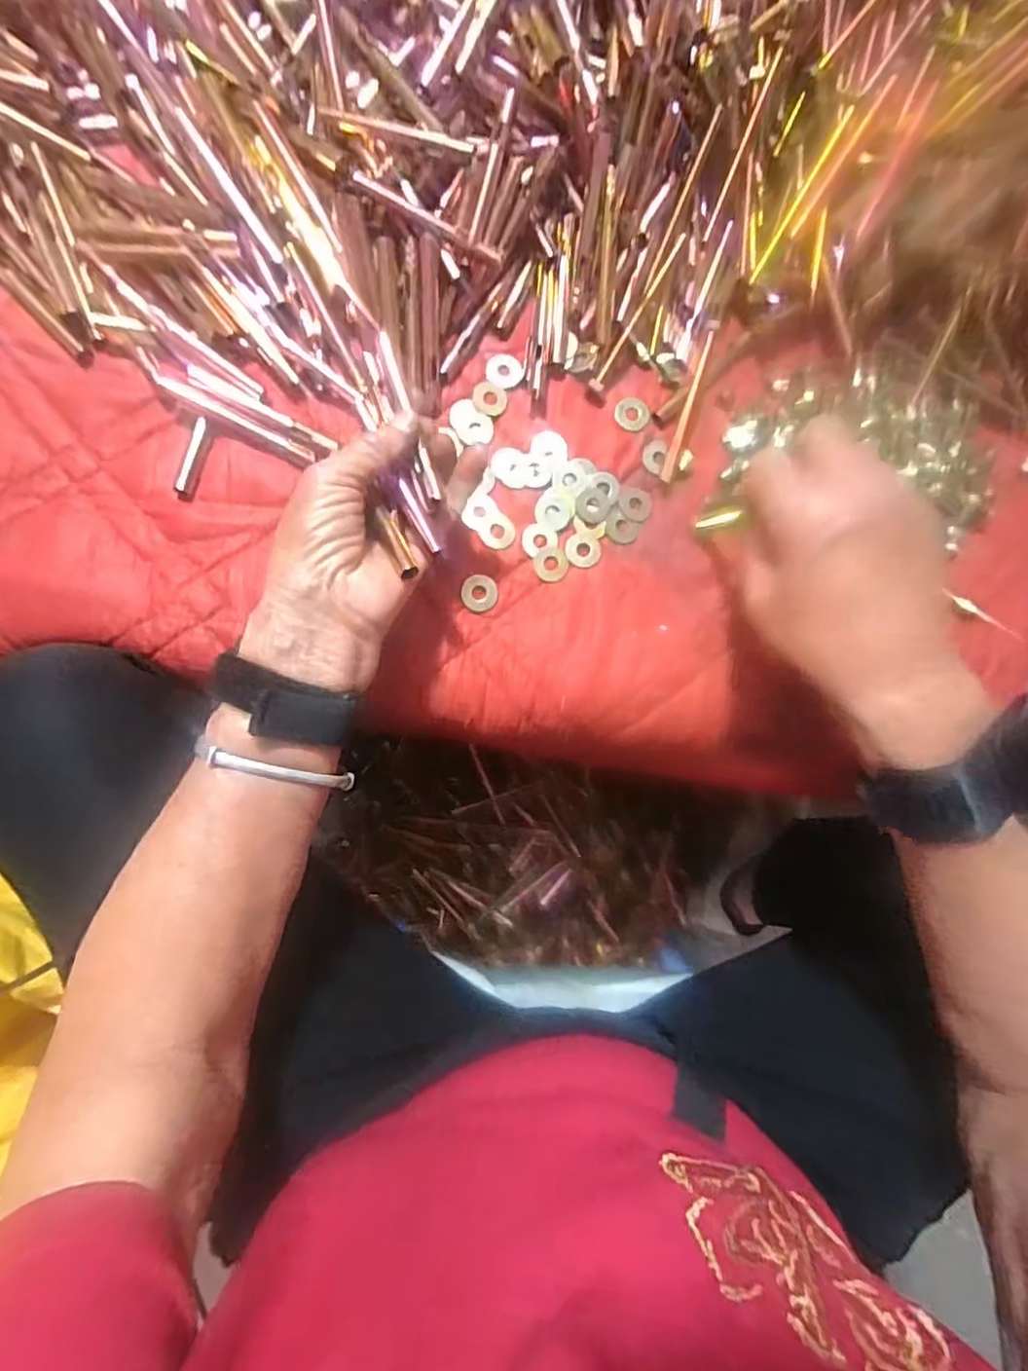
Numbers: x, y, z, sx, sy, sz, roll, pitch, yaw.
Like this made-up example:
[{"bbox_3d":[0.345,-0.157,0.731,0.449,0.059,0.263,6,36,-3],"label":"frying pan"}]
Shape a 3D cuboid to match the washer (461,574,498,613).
[{"bbox_3d":[-0.020,-0.055,0.380,0.021,0.004,0.022,0,85,-5],"label":"washer"}]

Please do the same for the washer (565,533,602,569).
[{"bbox_3d":[0.043,-0.083,0.392,0.022,0.004,0.020,12,84,-4],"label":"washer"}]

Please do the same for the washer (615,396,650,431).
[{"bbox_3d":[0.076,-0.171,0.402,0.024,0.004,0.021,-44,90,-7],"label":"washer"}]

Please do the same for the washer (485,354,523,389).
[{"bbox_3d":[-0.006,-0.198,0.403,0.022,0.005,0.023,0,85,-5],"label":"washer"}]

